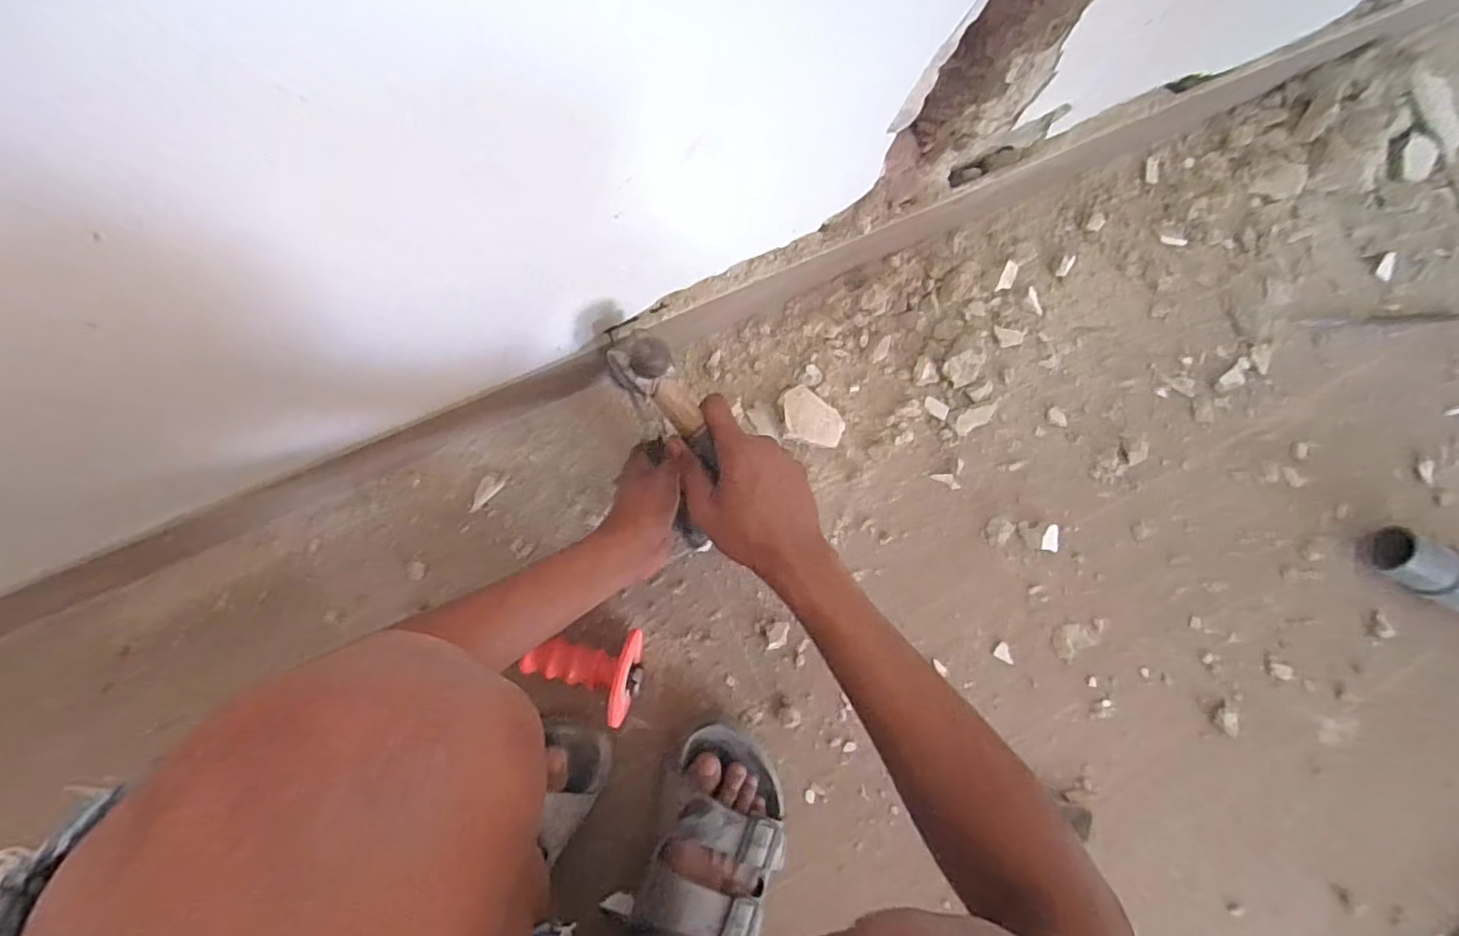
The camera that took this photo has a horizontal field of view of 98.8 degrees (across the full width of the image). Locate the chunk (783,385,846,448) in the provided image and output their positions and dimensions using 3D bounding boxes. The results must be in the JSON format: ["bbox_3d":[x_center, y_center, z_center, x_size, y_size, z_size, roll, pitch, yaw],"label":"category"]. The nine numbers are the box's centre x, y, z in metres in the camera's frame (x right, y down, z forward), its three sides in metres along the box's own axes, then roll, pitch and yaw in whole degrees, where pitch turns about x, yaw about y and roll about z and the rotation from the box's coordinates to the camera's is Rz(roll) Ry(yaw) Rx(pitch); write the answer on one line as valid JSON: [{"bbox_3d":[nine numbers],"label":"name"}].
[{"bbox_3d":[0.081,-0.049,0.597,0.064,0.008,0.053,12,69,-21],"label":"chunk"}]

